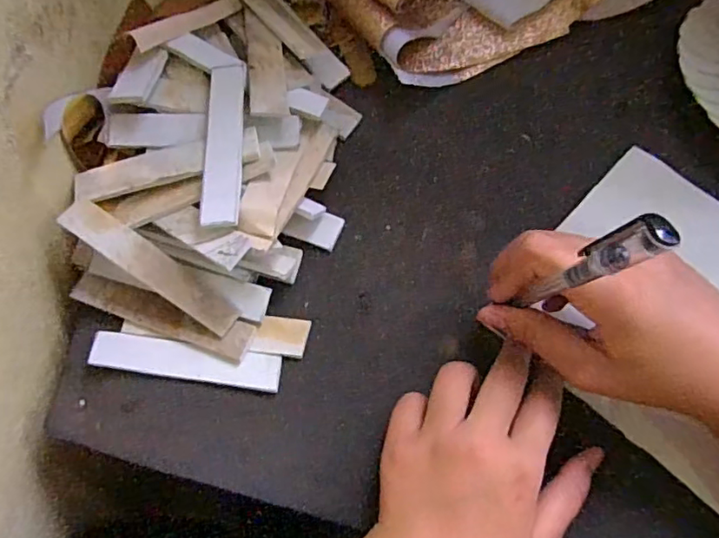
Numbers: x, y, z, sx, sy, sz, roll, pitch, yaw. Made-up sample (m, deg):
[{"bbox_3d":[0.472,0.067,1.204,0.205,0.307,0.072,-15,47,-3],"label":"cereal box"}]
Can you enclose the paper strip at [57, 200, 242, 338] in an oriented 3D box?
[{"bbox_3d":[-0.112,-0.001,0.309,0.104,0.005,0.020,38,77,-11],"label":"paper strip"}]

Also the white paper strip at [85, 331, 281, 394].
[{"bbox_3d":[-0.097,0.051,0.316,0.106,0.004,0.020,8,69,4],"label":"white paper strip"}]

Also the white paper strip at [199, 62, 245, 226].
[{"bbox_3d":[-0.075,-0.071,0.311,0.021,0.004,0.104,-1,68,-4],"label":"white paper strip"}]

